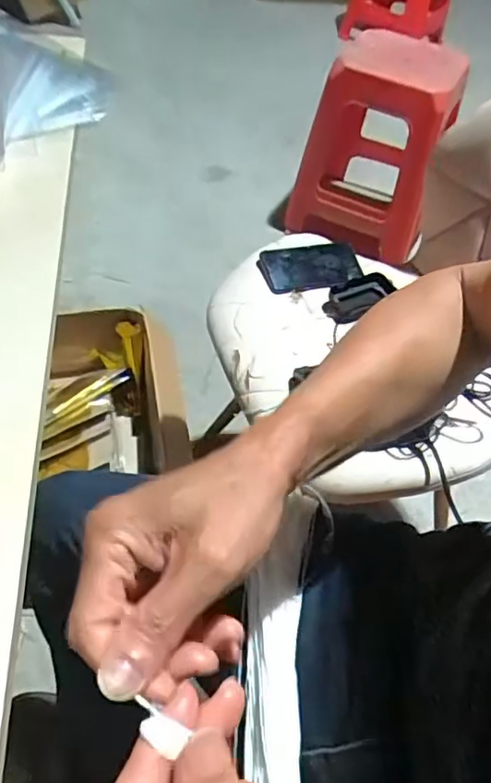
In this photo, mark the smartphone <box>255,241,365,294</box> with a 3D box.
[{"bbox_3d":[0.102,-0.194,0.915,0.156,0.010,0.072,-11,76,-15],"label":"smartphone"}]

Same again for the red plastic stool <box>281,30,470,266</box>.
[{"bbox_3d":[0.340,-0.662,1.584,0.365,0.539,0.417,10,51,2],"label":"red plastic stool"}]

